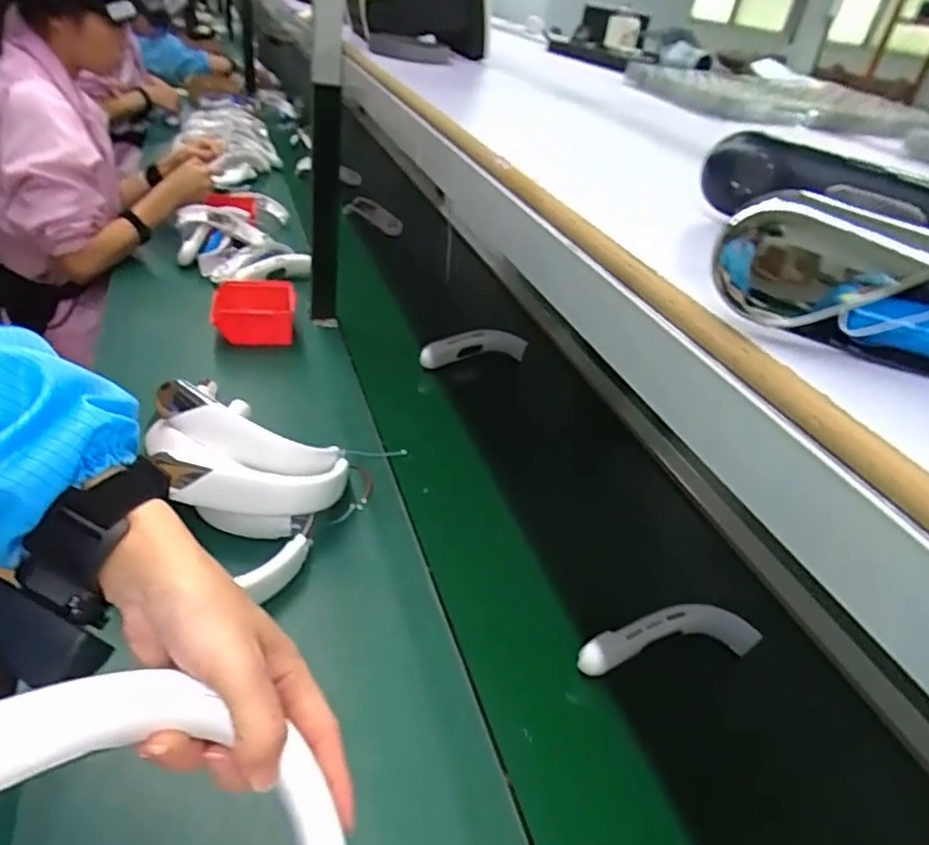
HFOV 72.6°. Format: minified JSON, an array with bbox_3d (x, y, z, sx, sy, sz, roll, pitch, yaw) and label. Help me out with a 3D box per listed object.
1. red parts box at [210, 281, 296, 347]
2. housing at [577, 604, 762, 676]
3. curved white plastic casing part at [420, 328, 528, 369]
[{"bbox_3d":[-0.361,-0.184,1.085,0.139,0.074,0.128,1,36,-12],"label":"red parts box"},{"bbox_3d":[0.209,0.222,0.662,0.194,0.041,0.044,-2,37,-15],"label":"housing"},{"bbox_3d":[0.011,-0.130,1.136,0.198,0.050,0.050,-6,38,-20],"label":"curved white plastic casing part"}]

